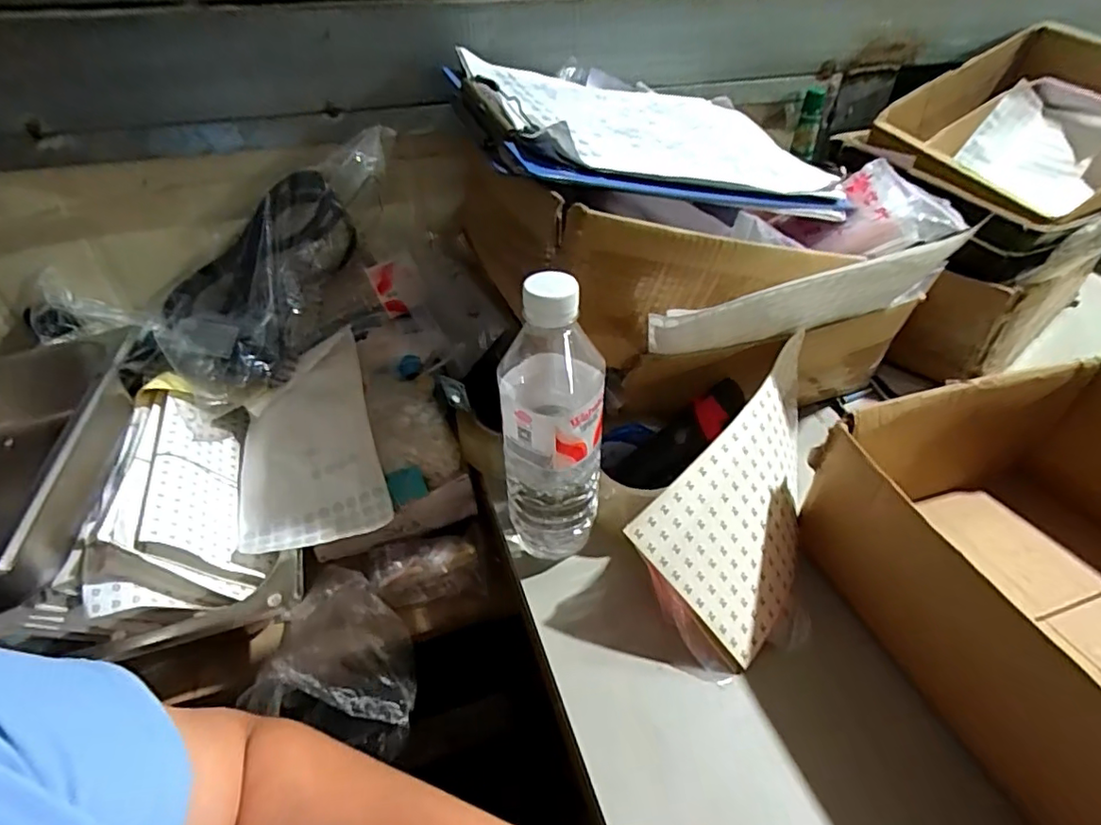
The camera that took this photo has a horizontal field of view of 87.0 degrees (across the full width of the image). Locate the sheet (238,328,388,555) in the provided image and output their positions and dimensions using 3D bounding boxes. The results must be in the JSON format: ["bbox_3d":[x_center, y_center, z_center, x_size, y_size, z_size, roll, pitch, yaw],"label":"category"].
[{"bbox_3d":[-0.222,0.028,0.520,0.123,0.021,0.203,-23,60,0],"label":"sheet"}]

